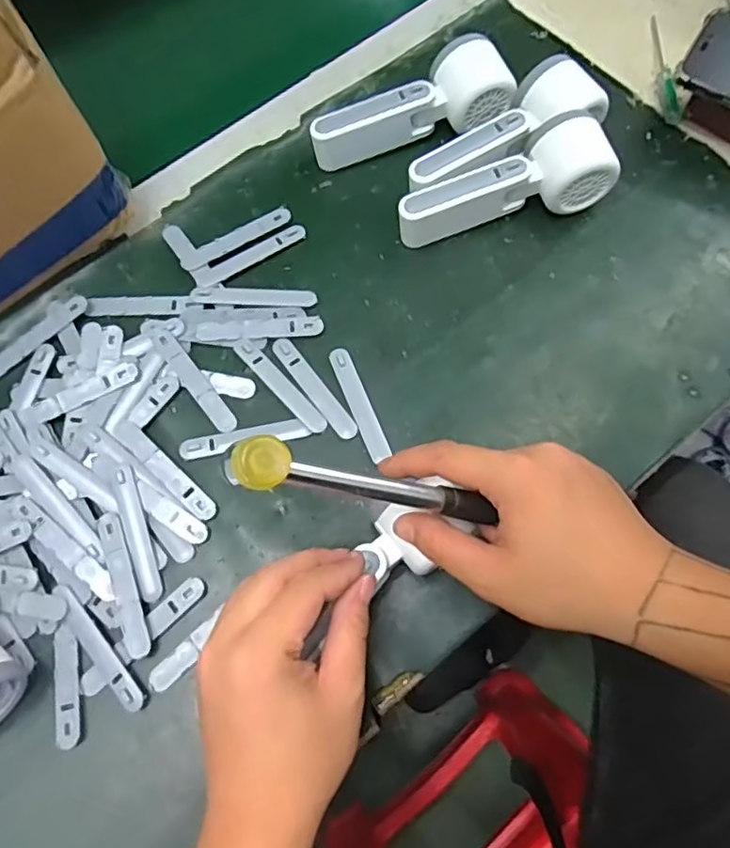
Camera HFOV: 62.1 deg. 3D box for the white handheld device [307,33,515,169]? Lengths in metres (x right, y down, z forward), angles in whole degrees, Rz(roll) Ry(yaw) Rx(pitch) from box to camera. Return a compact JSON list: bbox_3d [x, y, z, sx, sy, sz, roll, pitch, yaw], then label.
[{"bbox_3d":[0.036,-0.251,0.494,0.163,0.049,0.061,-22,71,-5],"label":"white handheld device"}]

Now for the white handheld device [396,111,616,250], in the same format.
[{"bbox_3d":[0.103,-0.185,0.466,0.160,0.051,0.059,-15,71,-2],"label":"white handheld device"}]

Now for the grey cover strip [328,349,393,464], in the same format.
[{"bbox_3d":[-0.004,-0.015,0.437,0.015,0.004,0.091,-22,71,-5],"label":"grey cover strip"}]

